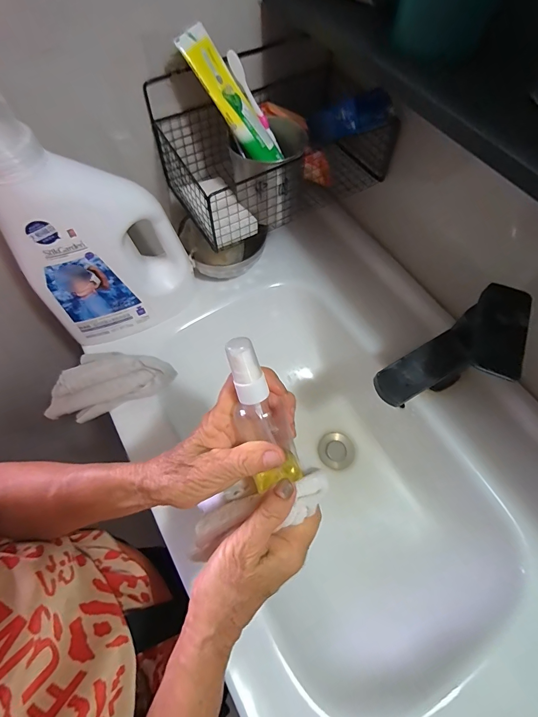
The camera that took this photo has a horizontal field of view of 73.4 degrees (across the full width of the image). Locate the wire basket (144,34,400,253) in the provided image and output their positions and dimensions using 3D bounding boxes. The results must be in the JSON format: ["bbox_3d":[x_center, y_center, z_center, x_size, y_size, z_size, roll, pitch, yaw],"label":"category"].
[{"bbox_3d":[0.010,-0.275,0.456,0.259,0.128,0.175,-27,66,-14],"label":"wire basket"}]

